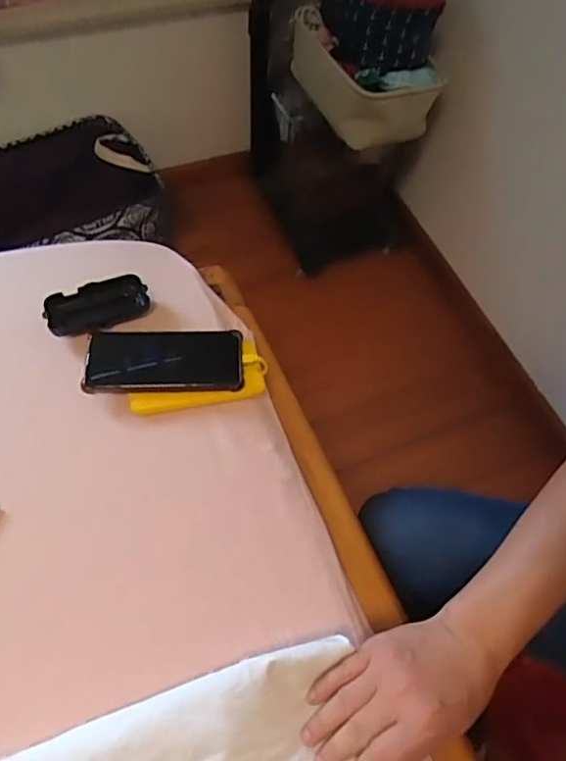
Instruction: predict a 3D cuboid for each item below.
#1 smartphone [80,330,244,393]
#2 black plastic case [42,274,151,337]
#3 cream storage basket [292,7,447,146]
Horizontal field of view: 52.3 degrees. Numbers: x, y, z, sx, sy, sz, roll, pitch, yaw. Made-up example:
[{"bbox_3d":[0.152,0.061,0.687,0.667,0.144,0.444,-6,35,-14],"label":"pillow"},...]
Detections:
[{"bbox_3d":[-0.123,-0.023,0.606,0.159,0.012,0.072,0,60,-5],"label":"smartphone"},{"bbox_3d":[-0.206,-0.081,0.645,0.108,0.033,0.050,-18,63,-15],"label":"black plastic case"},{"bbox_3d":[0.165,-0.590,1.120,0.230,0.123,0.262,-14,61,-13],"label":"cream storage basket"}]

